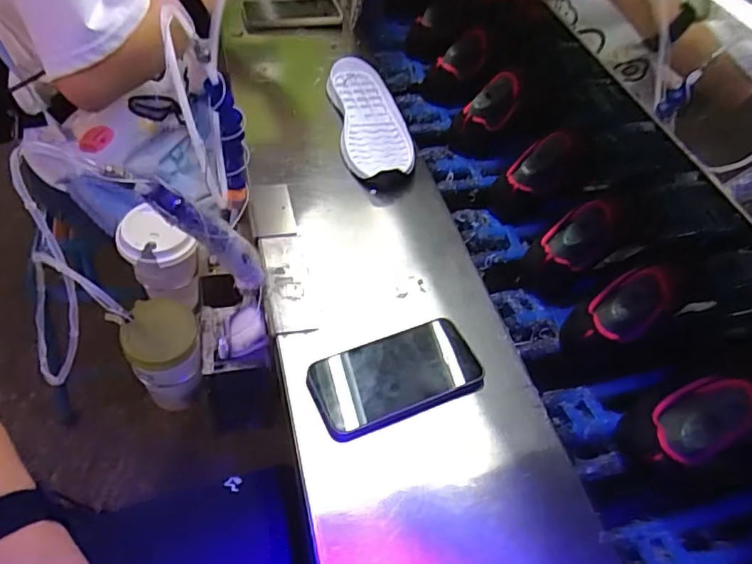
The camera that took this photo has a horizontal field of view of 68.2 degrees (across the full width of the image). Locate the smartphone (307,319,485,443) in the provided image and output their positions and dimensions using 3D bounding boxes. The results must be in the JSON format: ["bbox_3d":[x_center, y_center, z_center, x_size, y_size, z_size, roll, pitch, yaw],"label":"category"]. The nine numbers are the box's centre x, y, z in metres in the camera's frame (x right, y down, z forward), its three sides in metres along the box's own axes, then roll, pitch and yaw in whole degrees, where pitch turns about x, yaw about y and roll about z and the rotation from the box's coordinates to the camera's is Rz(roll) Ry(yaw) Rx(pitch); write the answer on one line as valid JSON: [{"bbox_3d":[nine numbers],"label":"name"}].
[{"bbox_3d":[0.020,0.087,0.526,0.160,0.009,0.080,-20,53,-17],"label":"smartphone"}]

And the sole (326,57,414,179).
[{"bbox_3d":[-0.007,-0.236,0.781,0.096,0.032,0.241,-8,51,-8],"label":"sole"}]

